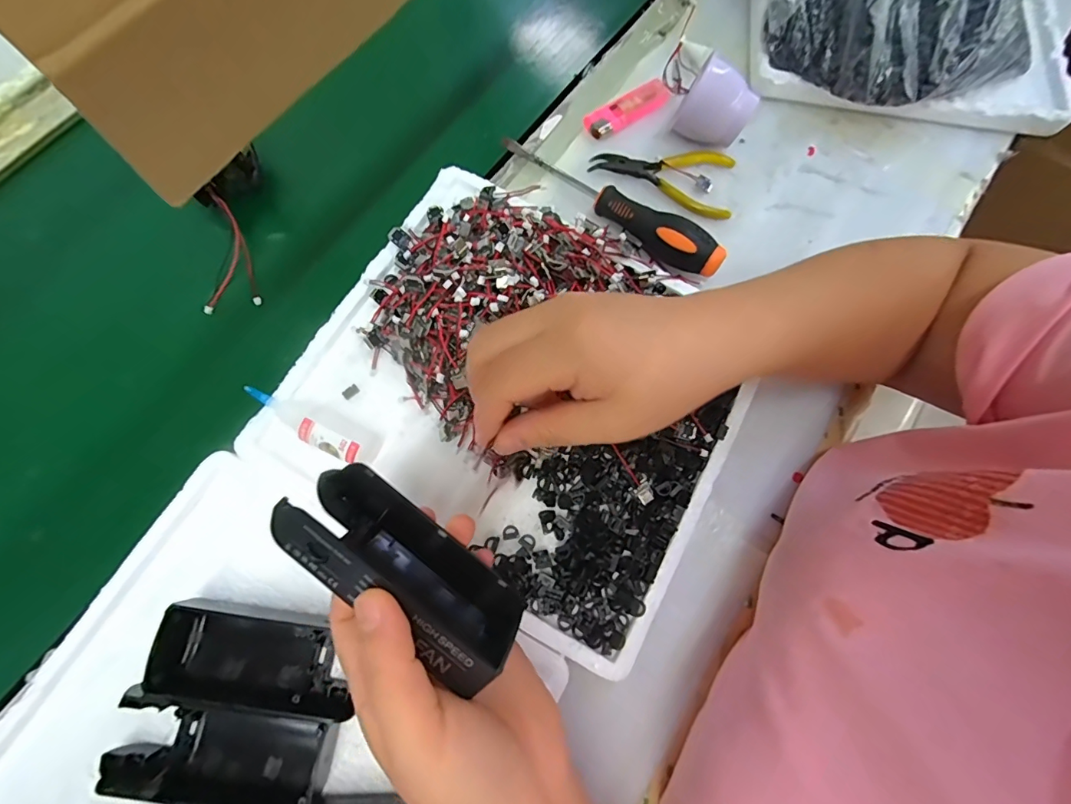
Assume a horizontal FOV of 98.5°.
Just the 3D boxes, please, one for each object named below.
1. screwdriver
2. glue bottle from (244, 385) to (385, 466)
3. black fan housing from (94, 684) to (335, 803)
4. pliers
[{"bbox_3d":[0.056,-0.157,0.352,0.194,0.025,0.023,37,75,7],"label":"screwdriver"},{"bbox_3d":[-0.136,0.013,0.287,0.091,0.024,0.026,25,74,4],"label":"glue bottle"},{"bbox_3d":[-0.163,0.180,0.237,0.106,0.024,0.049,11,74,0],"label":"black fan housing"},{"bbox_3d":[0.106,-0.191,0.375,0.117,0.007,0.058,19,74,2],"label":"pliers"}]

